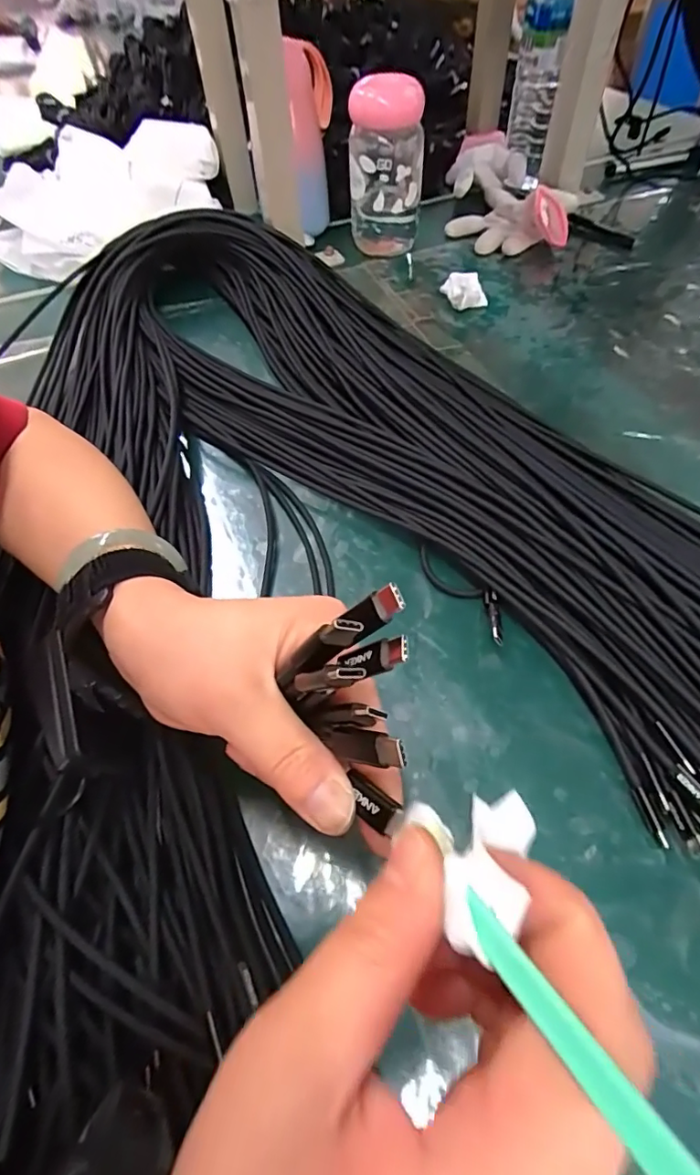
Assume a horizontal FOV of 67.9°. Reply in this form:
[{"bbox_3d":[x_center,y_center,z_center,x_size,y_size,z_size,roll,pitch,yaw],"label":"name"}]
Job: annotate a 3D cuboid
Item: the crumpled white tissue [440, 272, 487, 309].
[{"bbox_3d":[0.107,-0.279,0.491,0.044,0.027,0.017,13,57,11],"label":"crumpled white tissue"}]

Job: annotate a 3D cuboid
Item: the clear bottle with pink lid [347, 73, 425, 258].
[{"bbox_3d":[0.035,-0.405,0.509,0.070,0.135,0.065,2,55,3],"label":"clear bottle with pink lid"}]

